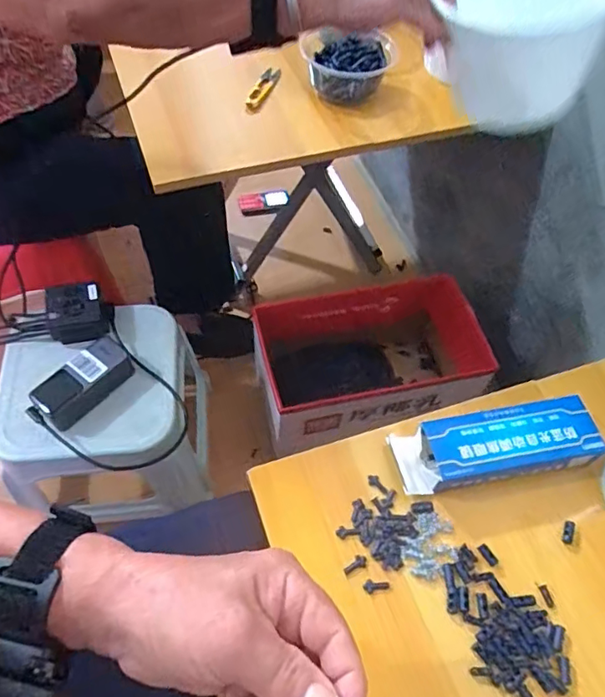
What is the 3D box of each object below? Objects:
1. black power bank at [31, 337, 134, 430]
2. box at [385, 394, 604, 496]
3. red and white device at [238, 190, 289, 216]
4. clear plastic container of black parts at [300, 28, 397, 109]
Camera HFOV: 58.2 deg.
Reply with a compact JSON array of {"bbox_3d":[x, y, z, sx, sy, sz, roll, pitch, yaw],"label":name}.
[{"bbox_3d":[-0.302,0.047,0.754,0.061,0.047,0.132,39,63,19],"label":"black power bank"},{"bbox_3d":[0.170,0.085,0.479,0.176,0.029,0.059,-9,59,-9],"label":"box"},{"bbox_3d":[-0.094,-0.362,1.360,0.123,0.059,0.033,-16,61,-13],"label":"red and white device"},{"bbox_3d":[0.064,-0.407,0.779,0.111,0.056,0.127,-35,66,-23],"label":"clear plastic container of black parts"}]

